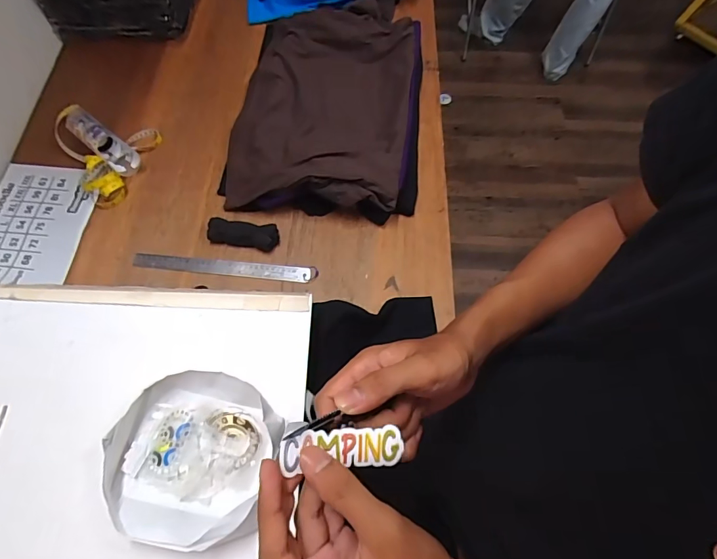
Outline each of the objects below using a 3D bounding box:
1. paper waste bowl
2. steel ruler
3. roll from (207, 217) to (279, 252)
[{"bbox_3d":[-0.181,0.195,0.467,0.170,0.045,0.177,0,66,1],"label":"paper waste bowl"},{"bbox_3d":[-0.244,-0.022,0.771,0.333,0.009,0.029,5,74,3],"label":"steel ruler"},{"bbox_3d":[-0.213,-0.084,0.782,0.127,0.030,0.043,8,66,4],"label":"roll"}]

